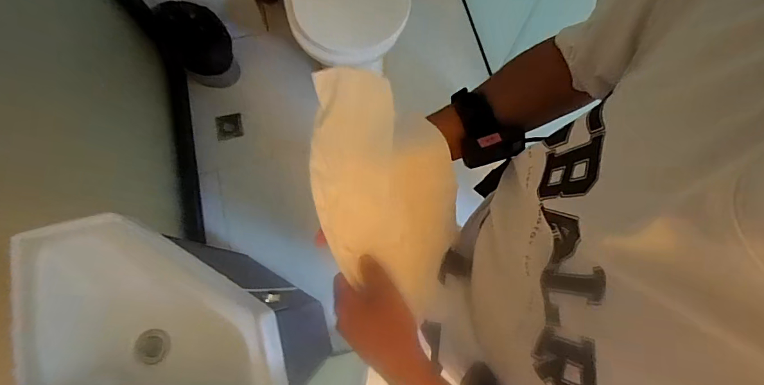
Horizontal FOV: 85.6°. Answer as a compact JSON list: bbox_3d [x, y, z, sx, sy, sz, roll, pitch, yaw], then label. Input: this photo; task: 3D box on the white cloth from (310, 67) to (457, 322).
[{"bbox_3d":[0.002,-0.013,0.441,0.150,0.050,0.222,3,103,-6],"label":"white cloth"}]

